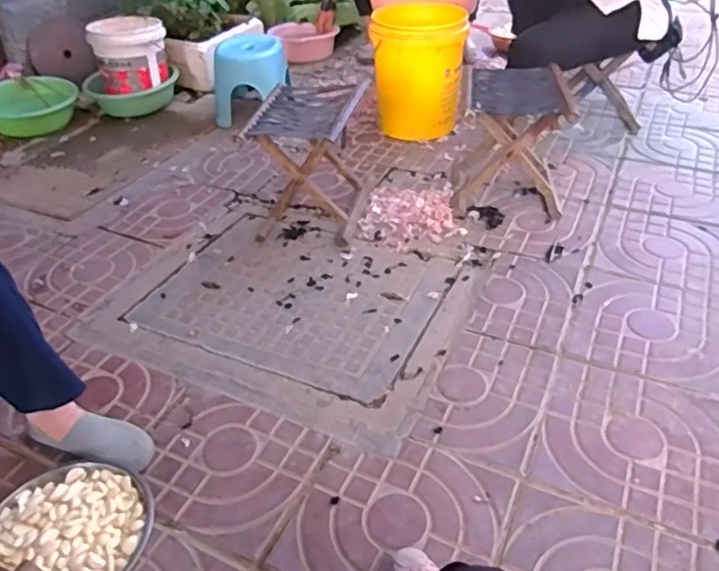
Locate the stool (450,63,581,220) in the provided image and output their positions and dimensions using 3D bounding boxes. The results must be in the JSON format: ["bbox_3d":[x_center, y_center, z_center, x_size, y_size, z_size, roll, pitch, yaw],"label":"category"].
[{"bbox_3d":[0.389,-0.380,1.597,0.265,0.302,0.260,0,38,5],"label":"stool"}]

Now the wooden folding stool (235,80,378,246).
[{"bbox_3d":[-0.118,-0.331,1.575,0.251,0.309,0.303,8,40,11],"label":"wooden folding stool"}]

